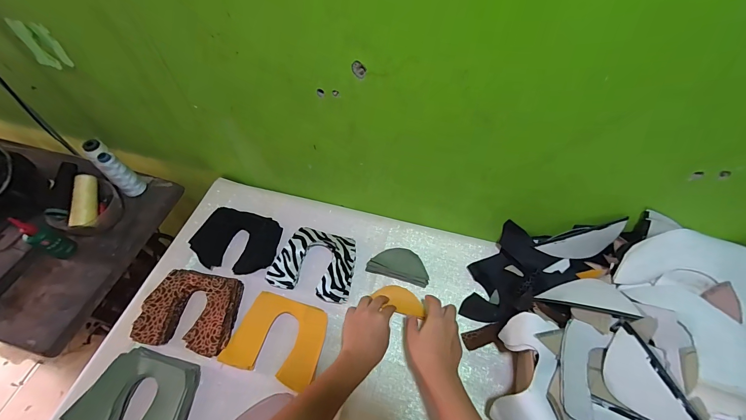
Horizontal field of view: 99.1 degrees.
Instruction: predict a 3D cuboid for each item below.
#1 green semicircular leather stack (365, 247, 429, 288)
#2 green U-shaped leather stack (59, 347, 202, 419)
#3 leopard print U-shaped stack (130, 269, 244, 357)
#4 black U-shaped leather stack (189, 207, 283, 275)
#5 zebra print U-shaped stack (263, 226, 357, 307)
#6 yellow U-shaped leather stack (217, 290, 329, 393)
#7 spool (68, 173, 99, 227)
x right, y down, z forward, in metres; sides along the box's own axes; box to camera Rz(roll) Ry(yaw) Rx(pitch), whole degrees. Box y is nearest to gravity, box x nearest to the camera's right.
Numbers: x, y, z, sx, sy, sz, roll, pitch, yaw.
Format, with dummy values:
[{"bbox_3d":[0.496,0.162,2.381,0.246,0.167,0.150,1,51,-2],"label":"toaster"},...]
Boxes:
[{"bbox_3d":[0.051,0.105,0.610,0.114,0.024,0.056,14,58,9],"label":"green semicircular leather stack"},{"bbox_3d":[-0.352,0.291,0.479,0.157,0.044,0.135,11,58,8],"label":"green U-shaped leather stack"},{"bbox_3d":[-0.316,0.176,0.563,0.156,0.034,0.129,8,58,6],"label":"leopard print U-shaped stack"},{"bbox_3d":[-0.272,0.061,0.637,0.151,0.031,0.121,11,58,8],"label":"black U-shaped leather stack"},{"bbox_3d":[-0.108,0.101,0.613,0.150,0.032,0.126,13,58,9],"label":"zebra print U-shaped stack"},{"bbox_3d":[-0.156,0.216,0.539,0.149,0.027,0.123,15,59,11],"label":"yellow U-shaped leather stack"},{"bbox_3d":[-0.579,-0.020,0.640,0.030,0.045,0.116,-6,77,-3],"label":"spool"}]

